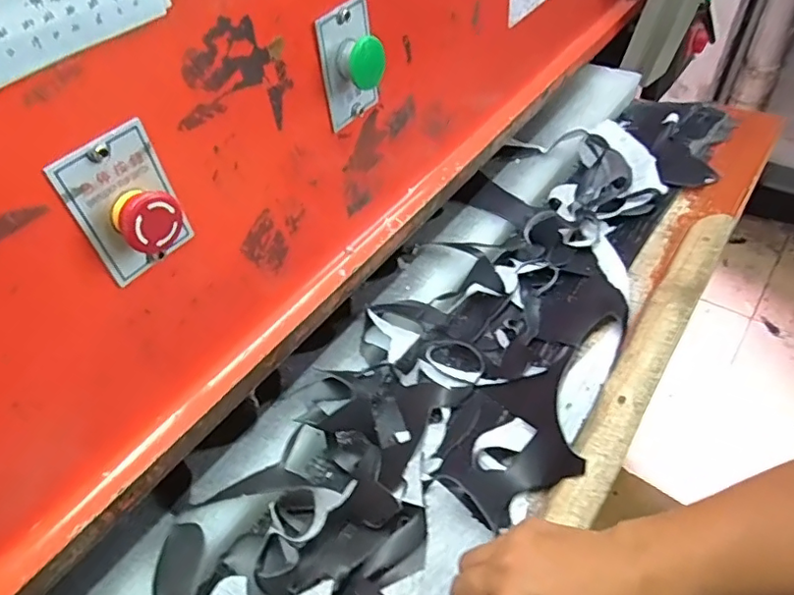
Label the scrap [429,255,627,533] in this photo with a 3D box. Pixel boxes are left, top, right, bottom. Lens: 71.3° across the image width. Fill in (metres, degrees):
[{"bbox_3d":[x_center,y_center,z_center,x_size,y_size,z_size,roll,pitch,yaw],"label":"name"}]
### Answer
[{"bbox_3d":[0.142,0.064,0.521,0.111,0.030,0.304,22,54,23],"label":"scrap"}]

